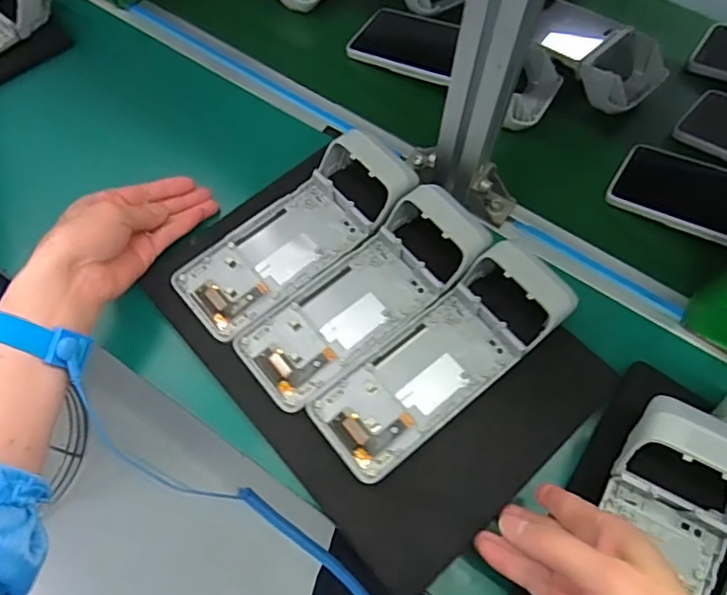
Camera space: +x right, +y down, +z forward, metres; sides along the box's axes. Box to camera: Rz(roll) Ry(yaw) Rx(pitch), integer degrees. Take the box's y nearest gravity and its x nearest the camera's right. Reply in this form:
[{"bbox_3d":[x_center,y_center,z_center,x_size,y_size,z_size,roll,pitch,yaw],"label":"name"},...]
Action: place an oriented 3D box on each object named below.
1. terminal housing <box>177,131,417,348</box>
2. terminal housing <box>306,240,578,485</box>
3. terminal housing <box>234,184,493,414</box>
[{"bbox_3d":[-0.062,-0.059,0.497,0.214,0.046,0.085,-38,73,-16],"label":"terminal housing"},{"bbox_3d":[0.064,0.045,0.456,0.223,0.046,0.084,-35,72,-15],"label":"terminal housing"},{"bbox_3d":[0.002,-0.006,0.476,0.224,0.046,0.088,-37,73,-16],"label":"terminal housing"}]

